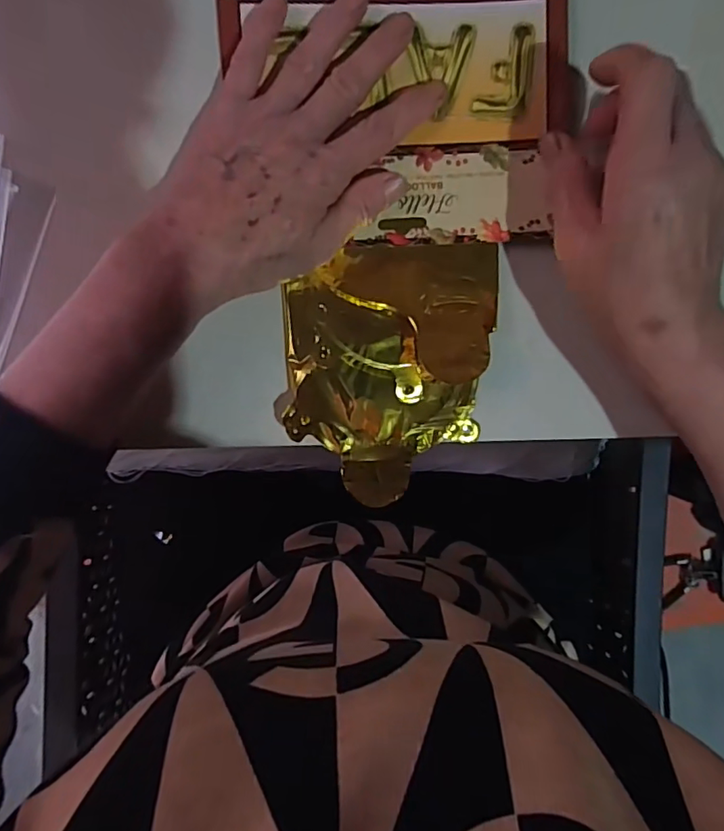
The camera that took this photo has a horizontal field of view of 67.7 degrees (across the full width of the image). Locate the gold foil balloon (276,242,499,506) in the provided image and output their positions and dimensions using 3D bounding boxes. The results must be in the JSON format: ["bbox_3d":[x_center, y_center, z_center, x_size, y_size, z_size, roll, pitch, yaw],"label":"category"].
[{"bbox_3d":[0.017,-0.023,0.316,0.120,0.028,0.148,-1,97,-5],"label":"gold foil balloon"}]

